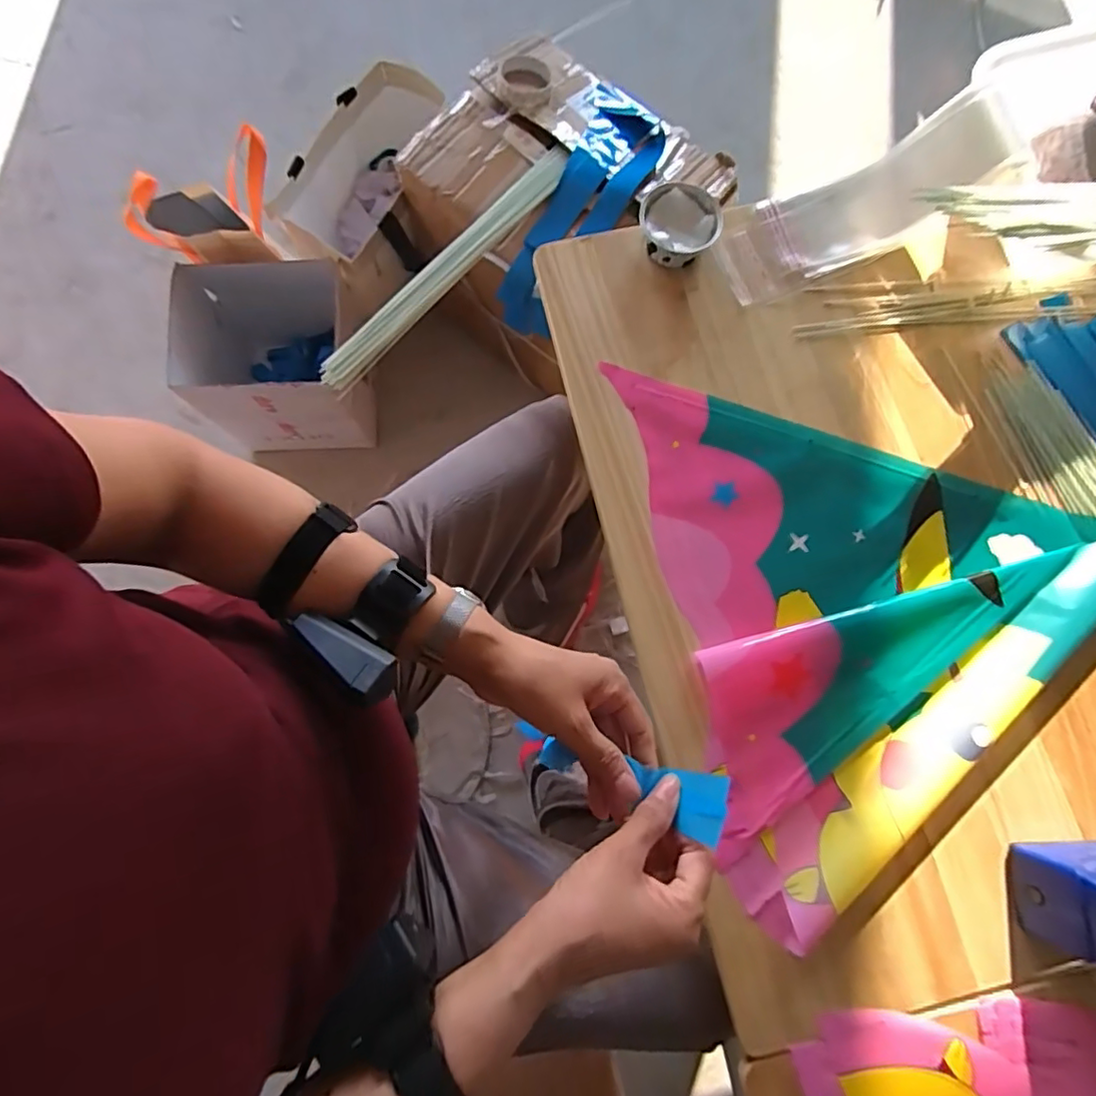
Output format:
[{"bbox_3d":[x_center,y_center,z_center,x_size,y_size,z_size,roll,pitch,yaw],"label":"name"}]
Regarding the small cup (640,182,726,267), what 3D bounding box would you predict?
[{"bbox_3d":[0.136,-0.333,0.607,0.074,0.039,0.078,0,79,-1],"label":"small cup"}]

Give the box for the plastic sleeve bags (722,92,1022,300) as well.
[{"bbox_3d":[0.318,-0.356,0.611,0.285,0.045,0.101,-26,80,10],"label":"plastic sleeve bags"}]

